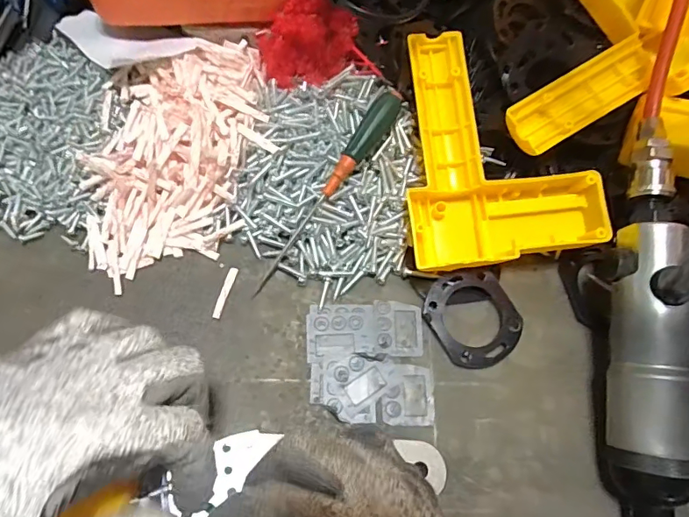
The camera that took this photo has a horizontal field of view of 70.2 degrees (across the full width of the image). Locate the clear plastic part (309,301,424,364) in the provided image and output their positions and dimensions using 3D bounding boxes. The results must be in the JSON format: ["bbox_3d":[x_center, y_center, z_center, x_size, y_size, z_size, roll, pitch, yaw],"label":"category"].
[{"bbox_3d":[0.012,0.043,0.292,0.068,0.009,0.033,-3,75,-3],"label":"clear plastic part"}]

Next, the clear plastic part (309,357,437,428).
[{"bbox_3d":[0.016,0.075,0.278,0.069,0.006,0.034,10,68,-1],"label":"clear plastic part"}]

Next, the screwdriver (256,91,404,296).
[{"bbox_3d":[-0.010,-0.042,0.302,0.016,0.014,0.145,35,89,7],"label":"screwdriver"}]

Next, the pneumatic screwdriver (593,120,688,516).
[{"bbox_3d":[0.164,0.053,0.260,0.042,0.056,0.274,5,70,-3],"label":"pneumatic screwdriver"}]

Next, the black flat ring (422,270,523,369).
[{"bbox_3d":[0.078,0.035,0.293,0.052,0.006,0.059,-31,74,-16],"label":"black flat ring"}]

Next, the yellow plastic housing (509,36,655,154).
[{"bbox_3d":[0.149,-0.100,0.302,0.101,0.018,0.034,-28,73,-15],"label":"yellow plastic housing"}]

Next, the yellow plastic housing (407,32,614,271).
[{"bbox_3d":[0.093,-0.068,0.305,0.113,0.030,0.142,-5,69,-7],"label":"yellow plastic housing"}]

